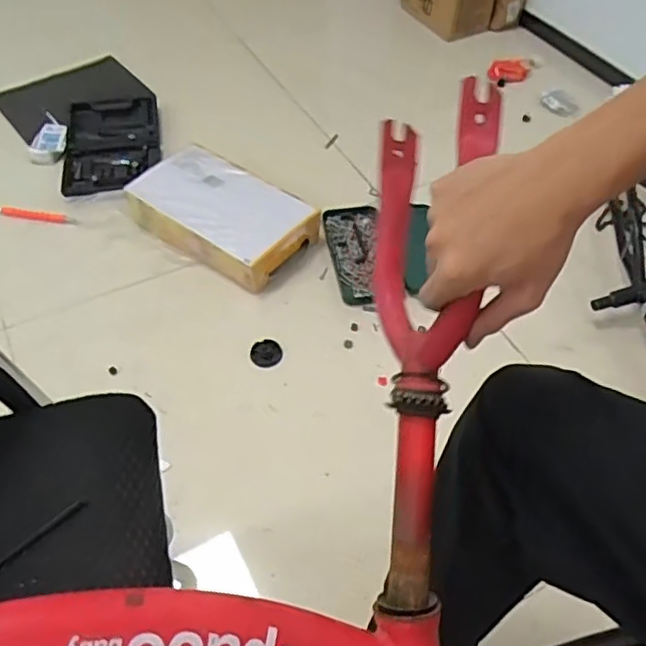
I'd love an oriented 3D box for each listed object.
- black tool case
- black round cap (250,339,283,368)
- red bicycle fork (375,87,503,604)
[{"bbox_3d":[-0.480,-0.406,1.406,0.212,0.034,0.343,-10,52,-9],"label":"black tool case"},{"bbox_3d":[-0.100,0.054,1.089,0.054,0.009,0.056,1,51,-1],"label":"black round cap"},{"bbox_3d":[0.081,0.015,0.451,0.079,0.100,0.376,3,83,2],"label":"red bicycle fork"}]

